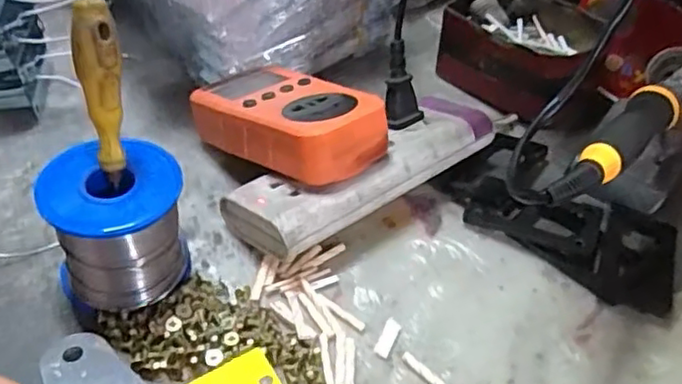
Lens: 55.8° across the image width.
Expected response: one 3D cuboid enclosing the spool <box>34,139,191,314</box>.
[{"bbox_3d":[-0.110,0.018,0.321,0.062,0.064,0.055,-6,45,-13],"label":"spool"}]

